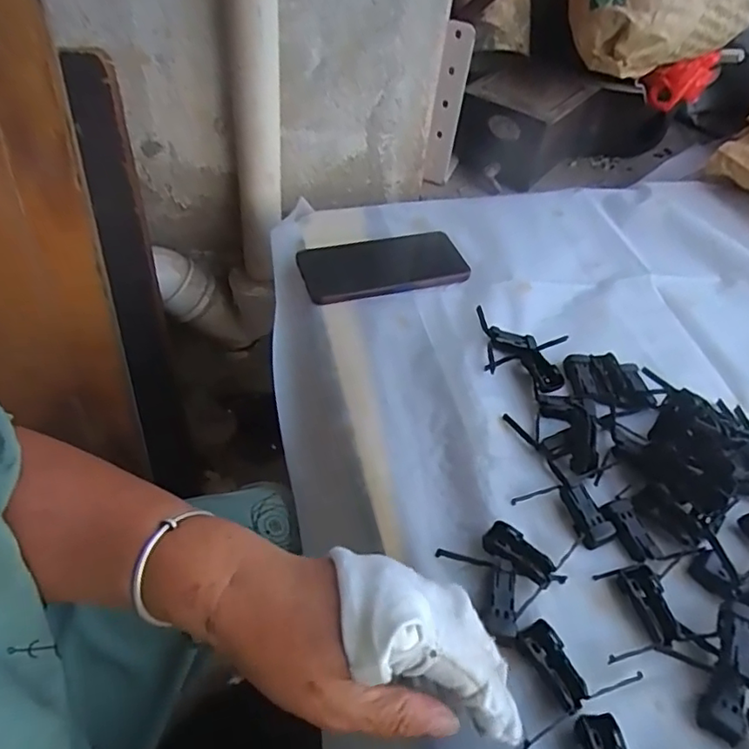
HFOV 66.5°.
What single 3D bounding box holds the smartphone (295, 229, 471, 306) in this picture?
[{"bbox_3d":[0.008,-0.114,0.587,0.166,0.012,0.086,-12,52,-15],"label":"smartphone"}]

